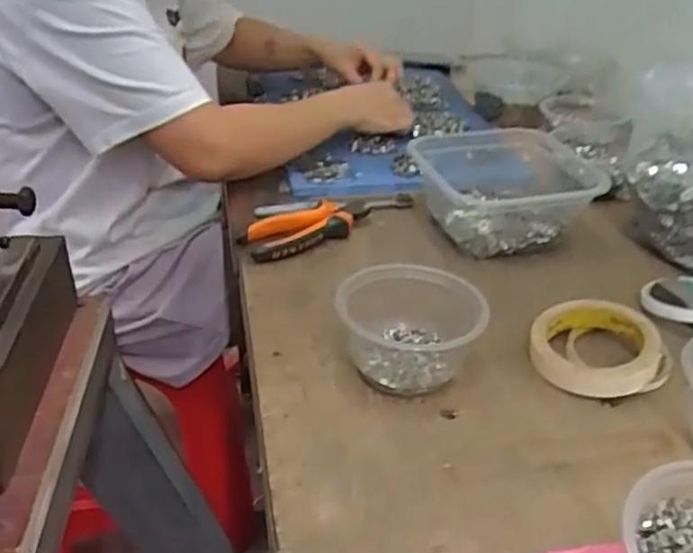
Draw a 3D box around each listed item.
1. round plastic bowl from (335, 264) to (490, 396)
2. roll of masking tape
[{"bbox_3d":[0.052,0.045,0.561,0.108,0.065,0.103,0,32,0],"label":"round plastic bowl"},{"bbox_3d":[0.205,0.057,0.574,0.094,0.034,0.095,0,32,0],"label":"roll of masking tape"}]

